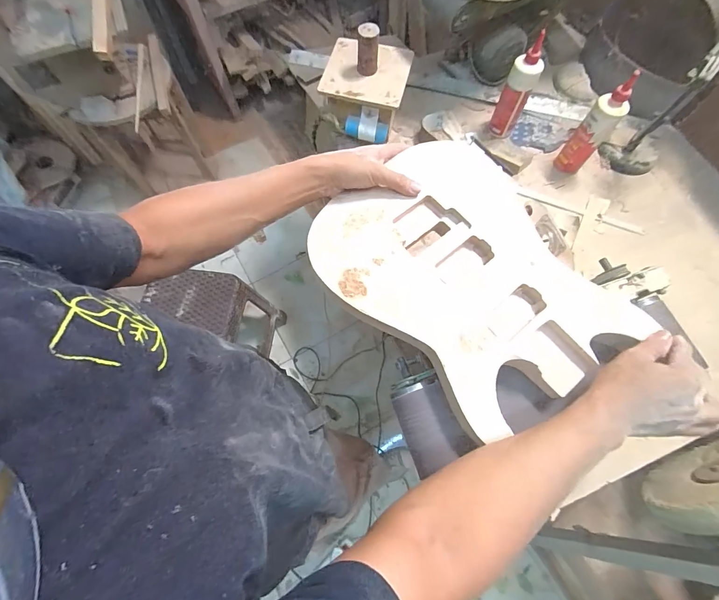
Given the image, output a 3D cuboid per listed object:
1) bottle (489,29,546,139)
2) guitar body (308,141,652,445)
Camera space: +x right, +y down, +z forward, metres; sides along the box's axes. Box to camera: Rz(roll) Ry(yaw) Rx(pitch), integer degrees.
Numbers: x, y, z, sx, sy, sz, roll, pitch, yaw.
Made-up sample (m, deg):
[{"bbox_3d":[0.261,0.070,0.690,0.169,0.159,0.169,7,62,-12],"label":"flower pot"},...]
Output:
[{"bbox_3d":[0.387,-0.507,0.842,0.068,0.223,0.056,27,73,12],"label":"bottle"},{"bbox_3d":[0.135,-0.027,0.444,0.287,0.063,0.358,-34,72,-9],"label":"guitar body"}]

